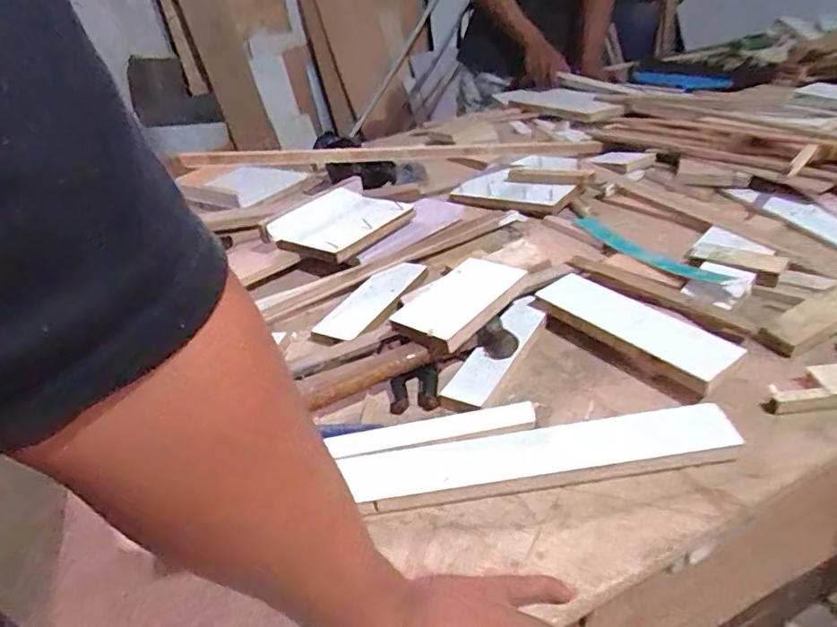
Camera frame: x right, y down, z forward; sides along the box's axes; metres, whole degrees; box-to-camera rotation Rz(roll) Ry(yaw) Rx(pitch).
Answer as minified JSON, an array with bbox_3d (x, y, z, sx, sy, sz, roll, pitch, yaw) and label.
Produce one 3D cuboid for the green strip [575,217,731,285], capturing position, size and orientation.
[{"bbox_3d":[0.295,-0.087,0.739,0.035,0.010,0.291,-28,28,-3],"label":"green strip"}]

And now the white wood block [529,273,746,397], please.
[{"bbox_3d":[0.226,0.019,0.593,0.073,0.042,0.214,-26,36,-29],"label":"white wood block"}]

